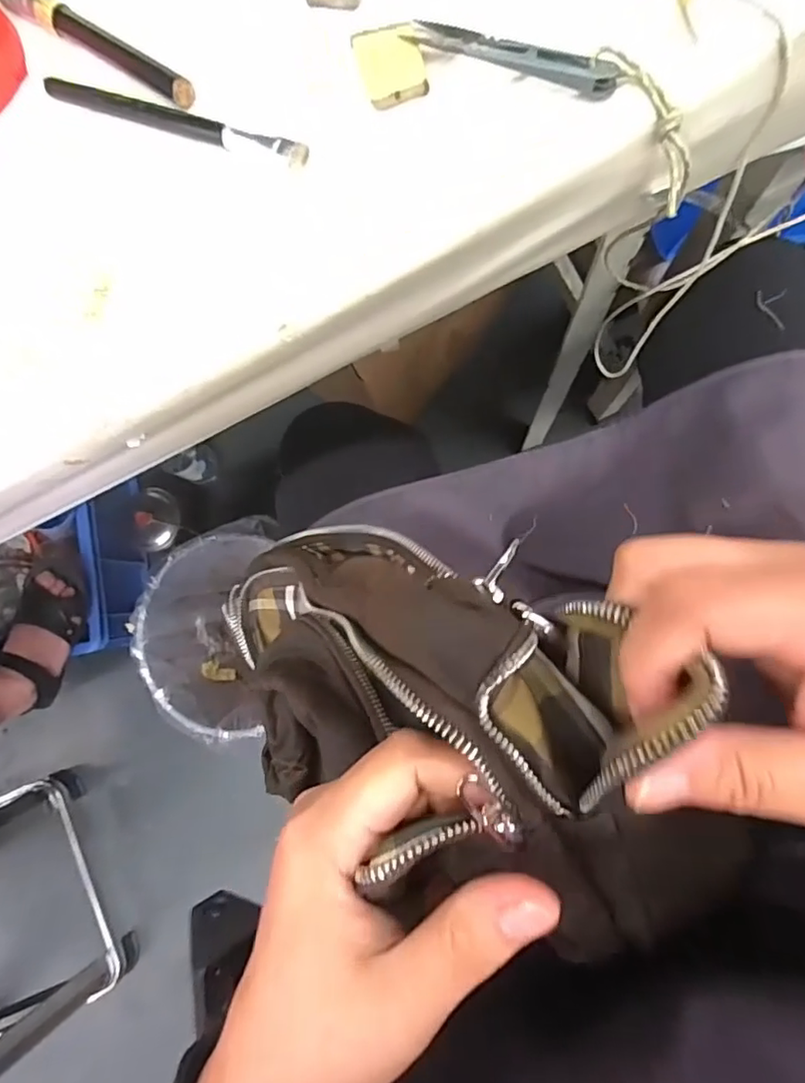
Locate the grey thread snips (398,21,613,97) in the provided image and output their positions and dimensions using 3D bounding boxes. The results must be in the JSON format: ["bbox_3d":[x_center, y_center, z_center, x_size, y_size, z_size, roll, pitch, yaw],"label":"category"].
[{"bbox_3d":[0.048,-0.225,0.264,0.100,0.010,0.017,27,89,9],"label":"grey thread snips"}]

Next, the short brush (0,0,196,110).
[{"bbox_3d":[-0.166,-0.267,0.304,0.150,0.015,0.016,38,91,9],"label":"short brush"}]

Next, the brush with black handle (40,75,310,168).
[{"bbox_3d":[-0.119,-0.215,0.293,0.158,0.011,0.012,23,88,9],"label":"brush with black handle"}]

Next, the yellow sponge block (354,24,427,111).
[{"bbox_3d":[-0.005,-0.230,0.277,0.029,0.004,0.039,-16,83,6],"label":"yellow sponge block"}]

